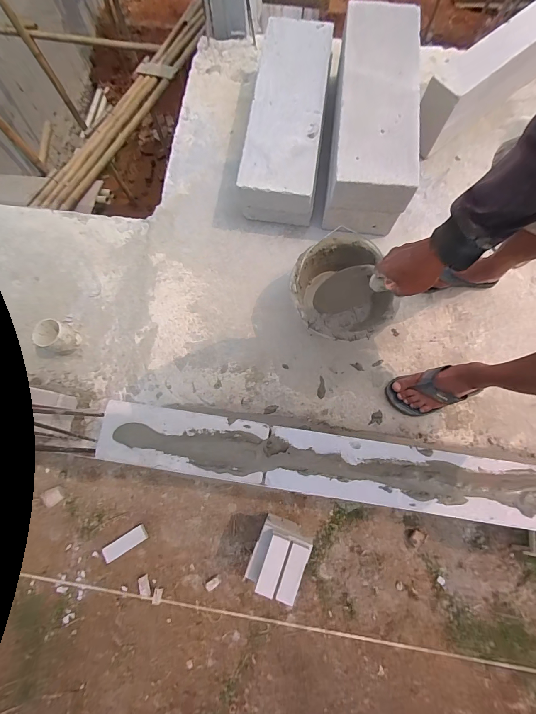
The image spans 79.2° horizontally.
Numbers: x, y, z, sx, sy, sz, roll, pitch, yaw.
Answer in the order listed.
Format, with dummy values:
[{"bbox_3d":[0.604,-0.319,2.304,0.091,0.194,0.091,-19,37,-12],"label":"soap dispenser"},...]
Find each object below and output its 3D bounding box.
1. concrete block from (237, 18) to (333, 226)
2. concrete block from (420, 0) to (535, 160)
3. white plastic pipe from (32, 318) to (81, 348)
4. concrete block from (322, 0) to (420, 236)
[{"bbox_3d":[0.062,-0.689,0.943,0.202,0.169,0.591,7,76,3],"label":"concrete block"},{"bbox_3d":[0.671,-0.848,0.952,0.593,0.221,0.121,-38,80,-7],"label":"concrete block"},{"bbox_3d":[-0.572,-0.053,0.889,0.085,0.081,0.089,0,77,1],"label":"white plastic pipe"},{"bbox_3d":[0.286,-0.631,0.910,0.199,0.211,0.514,6,76,3],"label":"concrete block"}]

